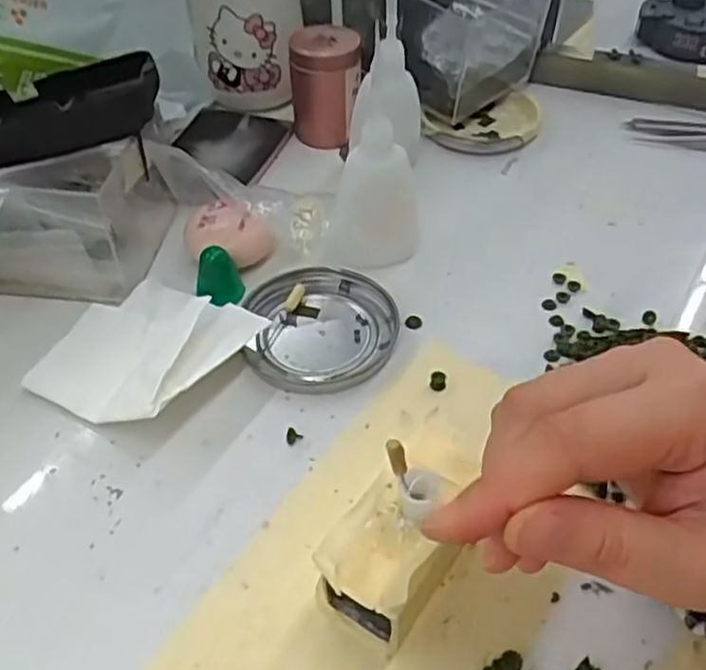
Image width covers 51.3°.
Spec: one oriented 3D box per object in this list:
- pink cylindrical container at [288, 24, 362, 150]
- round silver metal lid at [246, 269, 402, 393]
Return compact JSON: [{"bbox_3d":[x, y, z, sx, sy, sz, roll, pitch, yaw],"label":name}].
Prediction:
[{"bbox_3d":[-0.018,-0.162,0.472,0.043,0.059,0.042,-1,47,-1],"label":"pink cylindrical container"},{"bbox_3d":[-0.016,-0.005,0.368,0.073,0.009,0.075,0,47,0],"label":"round silver metal lid"}]

